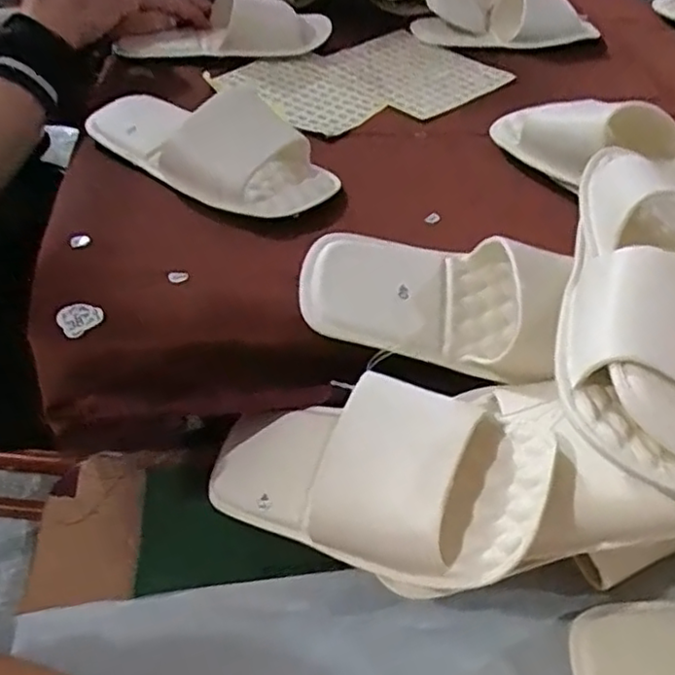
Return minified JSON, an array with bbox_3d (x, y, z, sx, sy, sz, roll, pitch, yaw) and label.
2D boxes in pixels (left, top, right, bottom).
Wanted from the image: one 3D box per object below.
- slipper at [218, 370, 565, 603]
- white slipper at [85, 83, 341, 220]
[{"bbox_3d":[0.012,0.079,0.396,0.217,0.065,0.104,9,77,23],"label":"slipper"},{"bbox_3d":[-0.099,-0.167,0.561,0.207,0.071,0.109,30,50,25],"label":"white slipper"}]

